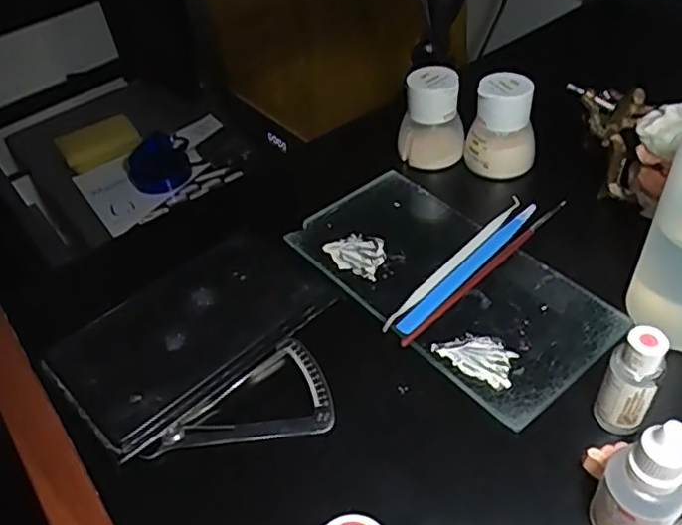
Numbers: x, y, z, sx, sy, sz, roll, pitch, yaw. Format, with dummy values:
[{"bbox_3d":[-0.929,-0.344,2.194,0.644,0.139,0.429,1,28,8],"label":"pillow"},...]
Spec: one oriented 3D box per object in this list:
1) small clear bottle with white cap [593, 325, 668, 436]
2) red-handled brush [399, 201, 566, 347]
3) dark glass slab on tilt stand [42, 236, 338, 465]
[{"bbox_3d":[0.134,0.055,0.294,0.021,0.057,0.020,-4,45,4],"label":"small clear bottle with white cap"},{"bbox_3d":[0.090,0.003,0.387,0.154,0.007,0.005,-37,52,-26],"label":"red-handled brush"},{"bbox_3d":[-0.083,0.035,0.371,0.154,0.013,0.091,-37,52,-26],"label":"dark glass slab on tilt stand"}]

